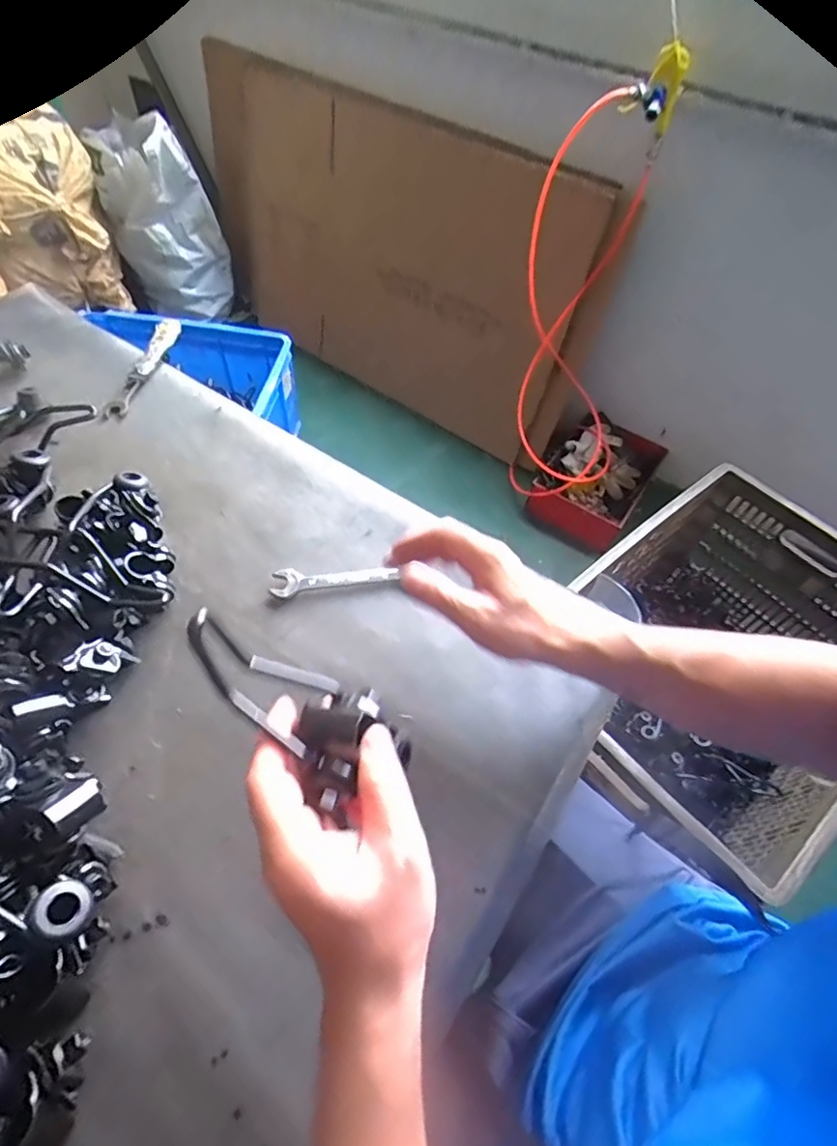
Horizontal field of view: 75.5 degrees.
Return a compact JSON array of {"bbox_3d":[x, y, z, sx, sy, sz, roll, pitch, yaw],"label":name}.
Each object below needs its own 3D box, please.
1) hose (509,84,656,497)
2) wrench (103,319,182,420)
[{"bbox_3d":[0.377,-0.527,1.222,0.333,0.808,0.303,25,58,12],"label":"hose"},{"bbox_3d":[-0.331,-0.255,0.660,0.023,0.022,0.171,11,56,3],"label":"wrench"}]

